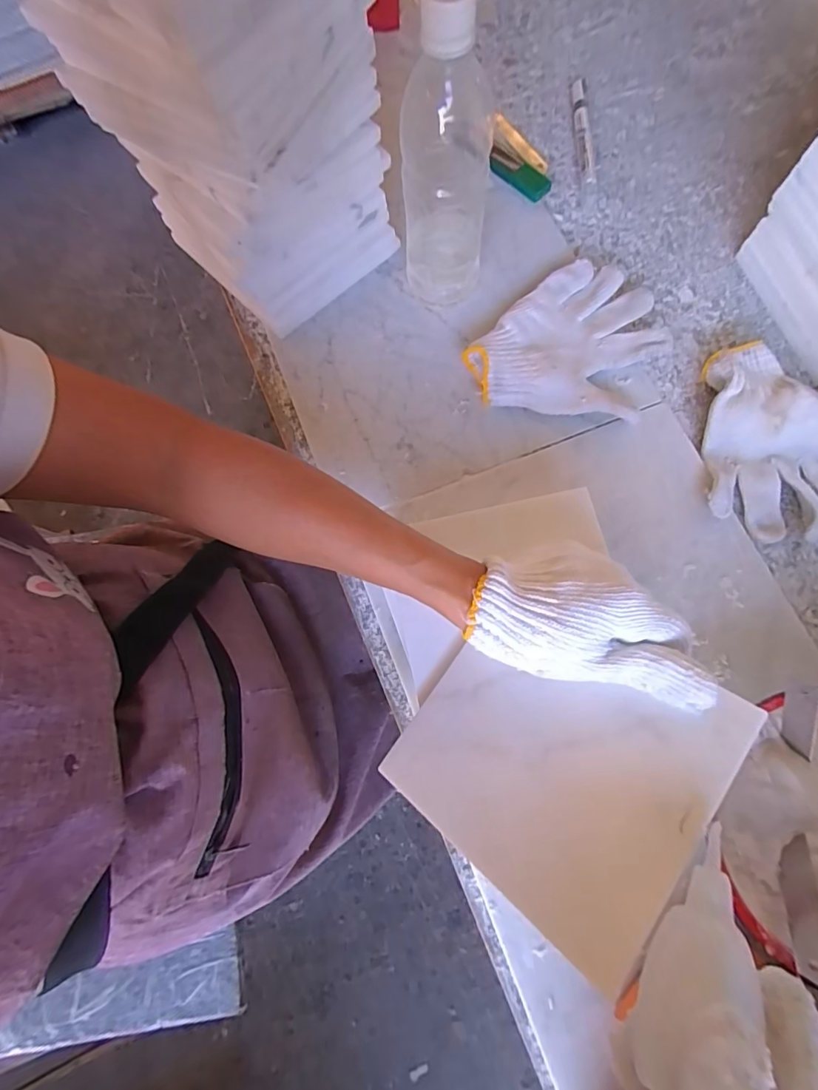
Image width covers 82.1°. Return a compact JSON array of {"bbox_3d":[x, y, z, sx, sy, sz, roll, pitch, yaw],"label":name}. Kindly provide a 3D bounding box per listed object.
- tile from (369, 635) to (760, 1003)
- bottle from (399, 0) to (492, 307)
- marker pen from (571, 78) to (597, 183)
[{"bbox_3d":[0.078,0.118,0.263,0.150,0.010,0.140,29,80,32],"label":"tile"},{"bbox_3d":[0.030,-0.265,0.343,0.070,0.209,0.051,1,76,1],"label":"bottle"},{"bbox_3d":[0.181,-0.430,0.487,0.016,0.017,0.131,-1,76,0],"label":"marker pen"}]

